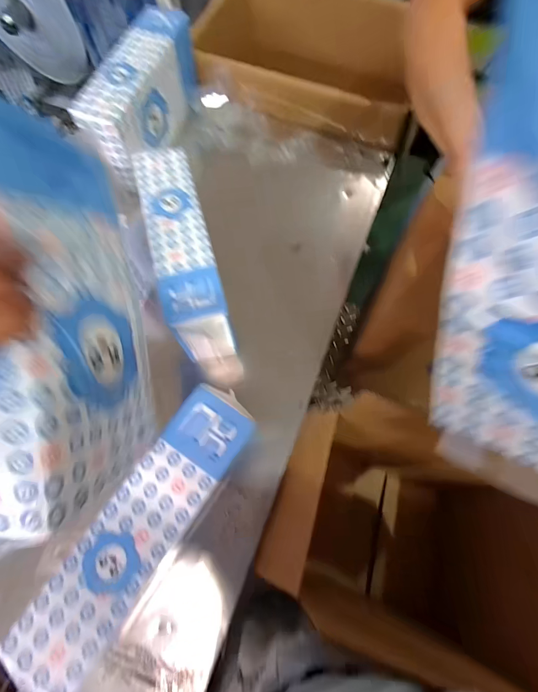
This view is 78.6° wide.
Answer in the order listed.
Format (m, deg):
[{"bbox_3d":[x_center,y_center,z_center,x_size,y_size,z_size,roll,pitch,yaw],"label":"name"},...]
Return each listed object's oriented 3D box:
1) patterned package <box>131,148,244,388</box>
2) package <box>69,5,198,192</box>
[{"bbox_3d":[-0.140,-0.153,0.558,0.083,0.144,0.327,-15,71,-6],"label":"patterned package"},{"bbox_3d":[-0.258,-0.506,0.682,0.099,0.152,0.326,17,71,6],"label":"package"}]

